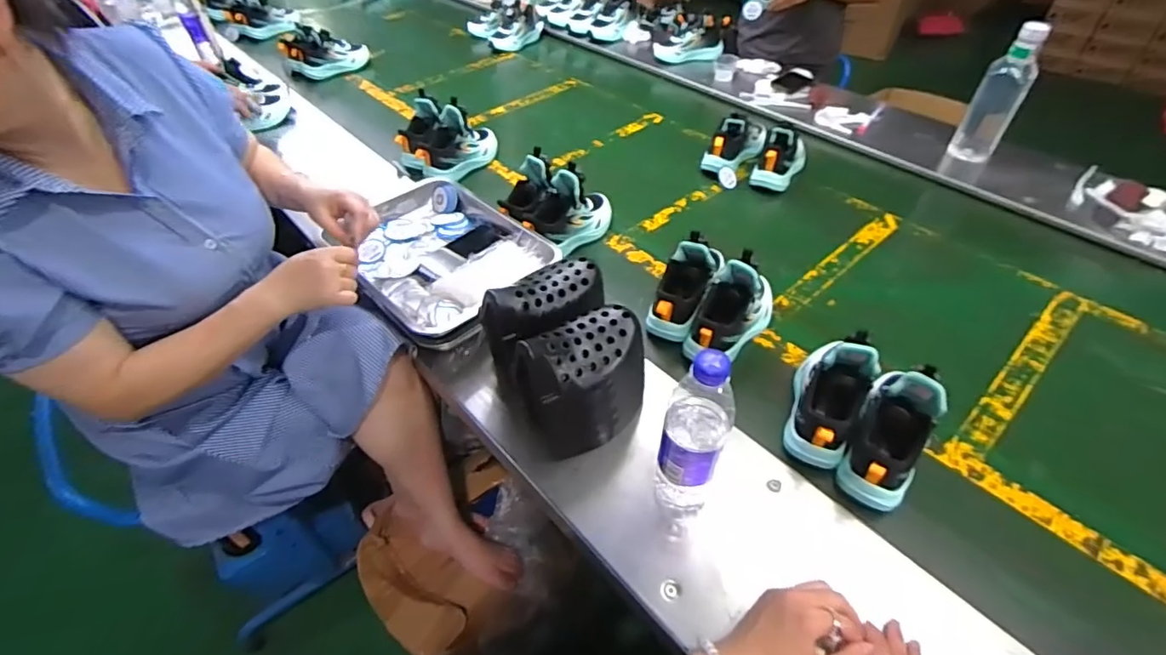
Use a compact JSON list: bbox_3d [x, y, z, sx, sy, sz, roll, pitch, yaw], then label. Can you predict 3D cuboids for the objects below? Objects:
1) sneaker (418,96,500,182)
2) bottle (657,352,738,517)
[{"bbox_3d":[-0.260,-0.399,1.116,0.087,0.113,0.184,24,52,23],"label":"sneaker"},{"bbox_3d":[0.108,0.120,0.530,0.058,0.253,0.052,14,48,15],"label":"bottle"}]

